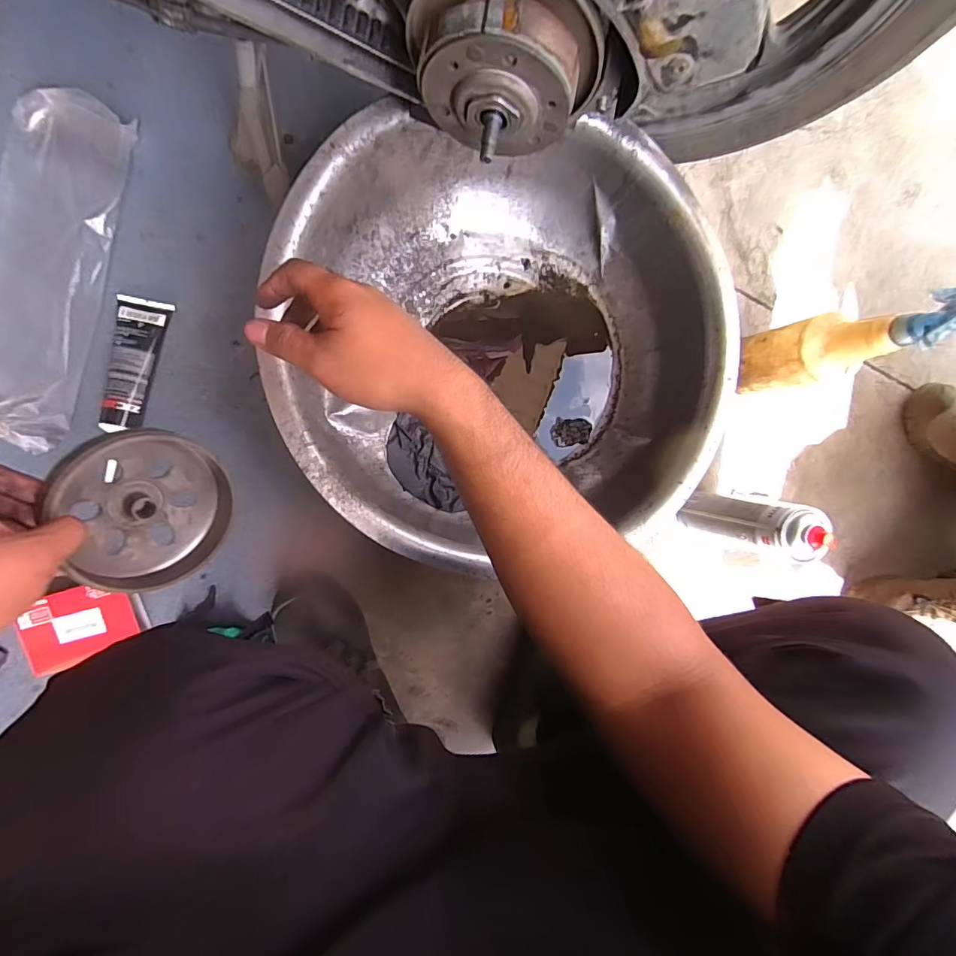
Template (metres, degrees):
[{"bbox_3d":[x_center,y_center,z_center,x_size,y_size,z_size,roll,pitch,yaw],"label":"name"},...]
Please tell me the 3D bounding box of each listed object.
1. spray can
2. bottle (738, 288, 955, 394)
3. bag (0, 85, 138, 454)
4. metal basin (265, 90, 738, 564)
[{"bbox_3d":[0.342,0.057,0.596,0.065,0.219,0.062,9,91,-10],"label":"spray can"},{"bbox_3d":[0.414,-0.155,0.532,0.073,0.259,0.078,-17,95,-8],"label":"bottle"},{"bbox_3d":[-0.482,-0.231,0.510,0.137,0.064,0.383,15,90,-10],"label":"bag"},{"bbox_3d":[0.039,-0.147,0.556,0.493,0.173,0.444,-9,94,-9],"label":"metal basin"}]

